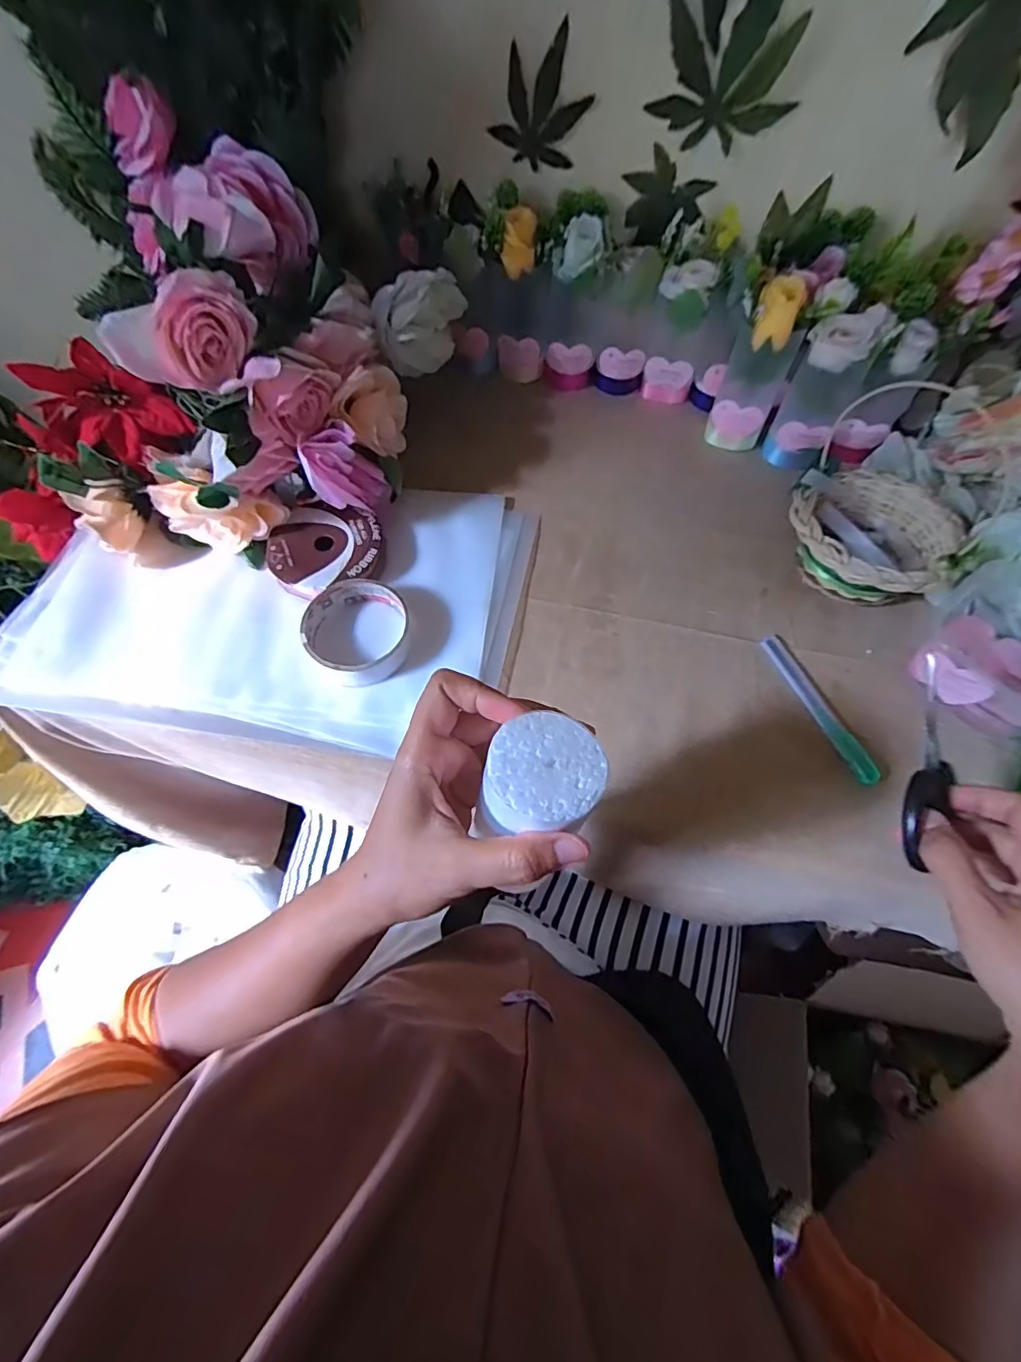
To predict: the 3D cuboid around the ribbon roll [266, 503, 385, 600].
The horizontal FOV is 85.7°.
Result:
[{"bbox_3d":[-0.155,-0.105,0.458,0.091,0.023,0.087,0,62,-1],"label":"ribbon roll"}]

